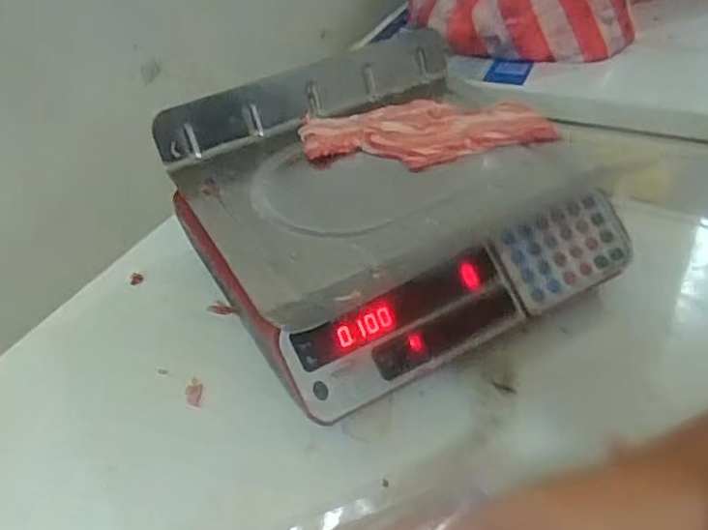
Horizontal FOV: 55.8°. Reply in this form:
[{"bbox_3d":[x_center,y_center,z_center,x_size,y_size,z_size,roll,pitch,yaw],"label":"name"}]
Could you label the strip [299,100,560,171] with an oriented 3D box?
[{"bbox_3d":[0.074,-0.141,0.692,0.250,0.023,0.108,-8,39,0],"label":"strip"}]

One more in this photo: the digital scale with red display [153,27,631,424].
[{"bbox_3d":[0.025,-0.074,0.656,0.357,0.138,0.346,-24,42,-19],"label":"digital scale with red display"}]

